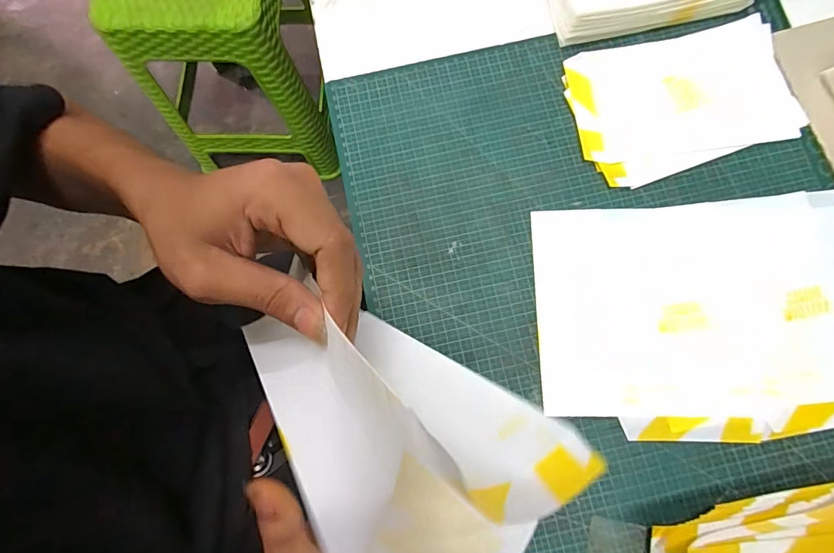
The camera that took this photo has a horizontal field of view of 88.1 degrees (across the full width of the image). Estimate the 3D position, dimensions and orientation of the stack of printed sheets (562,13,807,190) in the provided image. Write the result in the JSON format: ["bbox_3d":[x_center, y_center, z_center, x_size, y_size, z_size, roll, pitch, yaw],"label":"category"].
[{"bbox_3d":[0.239,-0.159,0.391,0.194,0.007,0.131,-12,78,-1],"label":"stack of printed sheets"}]

